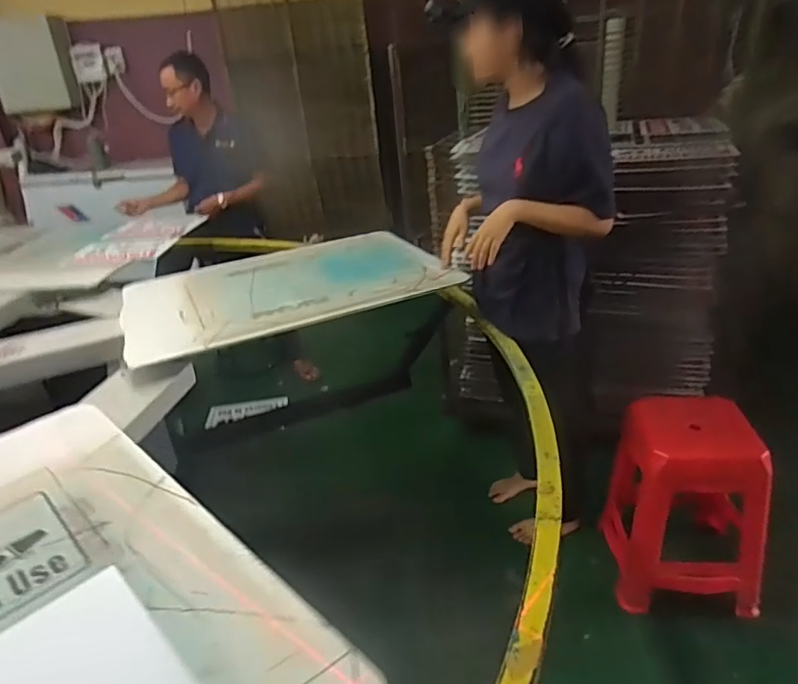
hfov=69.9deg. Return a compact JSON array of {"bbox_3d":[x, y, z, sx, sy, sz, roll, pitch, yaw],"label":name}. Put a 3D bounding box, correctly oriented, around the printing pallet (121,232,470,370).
[{"bbox_3d":[-0.323,-0.176,1.616,0.846,0.032,0.636,-17,30,-19],"label":"printing pallet"}]

